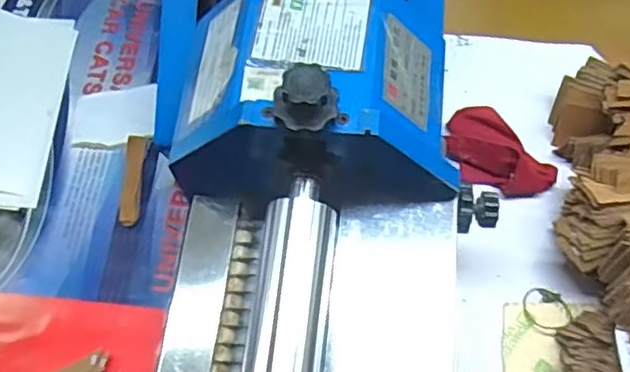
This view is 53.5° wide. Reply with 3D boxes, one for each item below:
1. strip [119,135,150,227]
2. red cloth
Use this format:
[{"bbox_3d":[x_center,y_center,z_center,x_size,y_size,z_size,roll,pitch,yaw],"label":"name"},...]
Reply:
[{"bbox_3d":[-0.188,-0.006,0.650,0.020,0.009,0.099,1,67,2],"label":"strip"},{"bbox_3d":[0.185,-0.035,0.635,0.070,0.044,0.115,-38,71,-14],"label":"red cloth"}]

